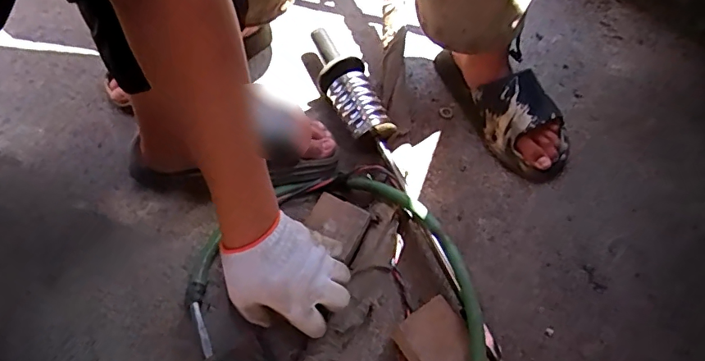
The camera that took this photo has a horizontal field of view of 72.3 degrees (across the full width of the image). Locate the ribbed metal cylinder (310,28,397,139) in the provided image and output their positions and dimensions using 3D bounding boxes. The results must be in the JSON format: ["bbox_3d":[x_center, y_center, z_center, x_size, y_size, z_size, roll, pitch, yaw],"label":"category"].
[{"bbox_3d":[-0.013,-0.138,0.717,0.061,0.067,0.214,-25,62,-19],"label":"ribbed metal cylinder"}]

